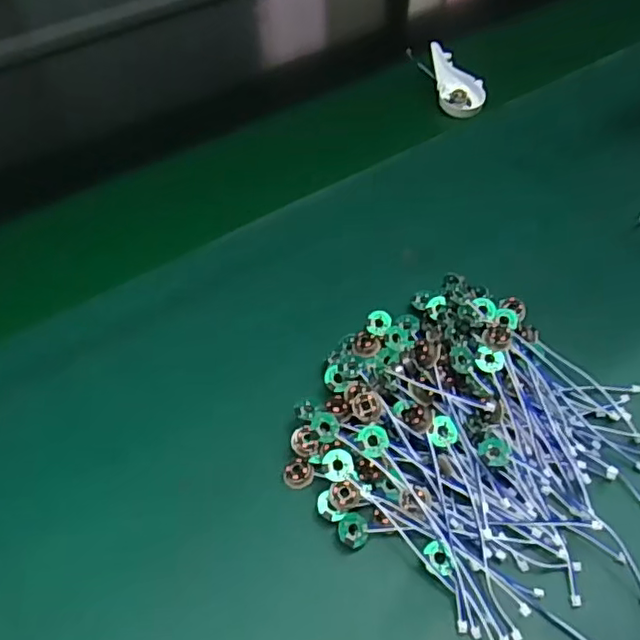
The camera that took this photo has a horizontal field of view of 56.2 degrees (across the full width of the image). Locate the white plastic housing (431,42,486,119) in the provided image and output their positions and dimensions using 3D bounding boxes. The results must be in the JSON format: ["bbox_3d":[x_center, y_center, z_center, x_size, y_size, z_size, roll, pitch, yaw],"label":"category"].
[{"bbox_3d":[0.138,-0.247,0.615,0.042,0.019,0.089,-19,75,-15],"label":"white plastic housing"}]

